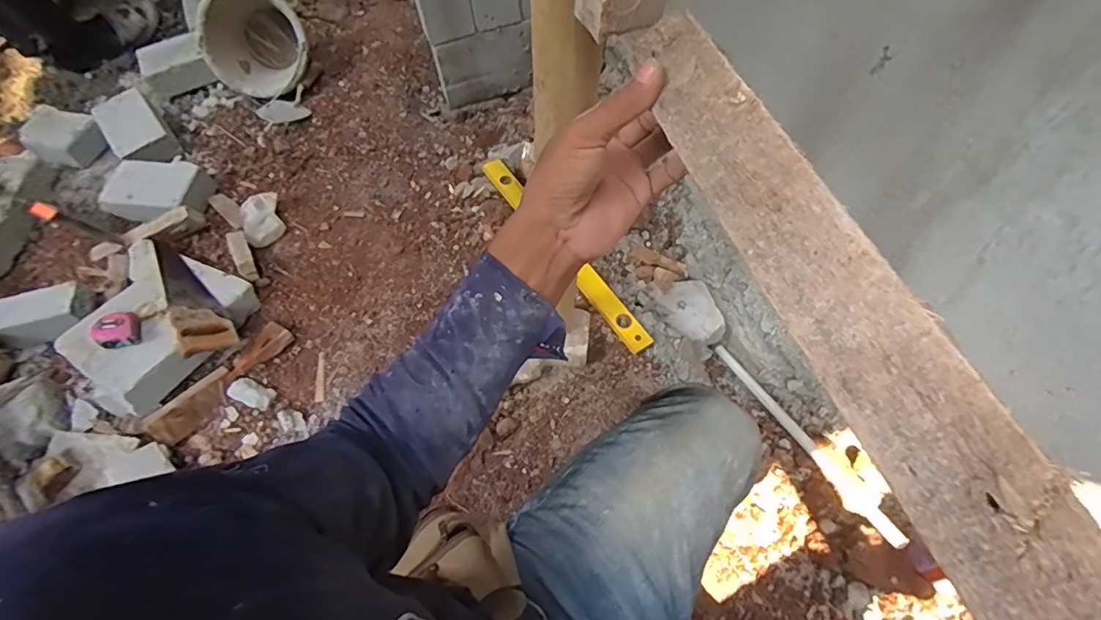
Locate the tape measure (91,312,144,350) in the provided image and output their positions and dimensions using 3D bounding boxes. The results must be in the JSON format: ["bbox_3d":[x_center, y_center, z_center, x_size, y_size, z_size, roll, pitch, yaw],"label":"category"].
[{"bbox_3d":[-0.774,0.040,0.927,0.071,0.029,0.057,-23,63,-11],"label":"tape measure"}]

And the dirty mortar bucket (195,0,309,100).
[{"bbox_3d":[-0.758,-0.678,1.327,0.229,0.244,0.192,-34,66,-16],"label":"dirty mortar bucket"}]

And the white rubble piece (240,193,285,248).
[{"bbox_3d":[-0.659,-0.206,1.187,0.085,0.038,0.130,-18,63,-8],"label":"white rubble piece"}]

